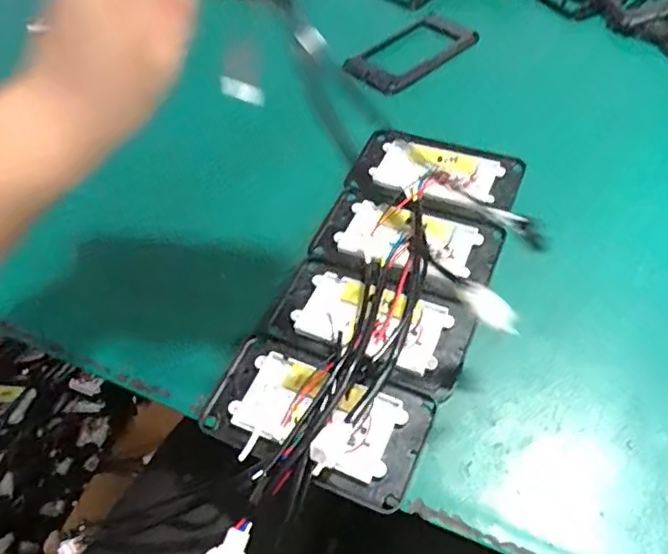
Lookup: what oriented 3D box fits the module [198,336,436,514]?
[{"bbox_3d":[-0.017,0.098,0.403,0.150,0.025,0.090,17,56,18],"label":"module"}]

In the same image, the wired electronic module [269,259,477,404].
[{"bbox_3d":[0.024,0.033,0.443,0.148,0.027,0.086,18,57,18],"label":"wired electronic module"}]

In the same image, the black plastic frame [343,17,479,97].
[{"bbox_3d":[0.087,-0.256,0.660,0.081,0.009,0.150,36,64,29],"label":"black plastic frame"}]

